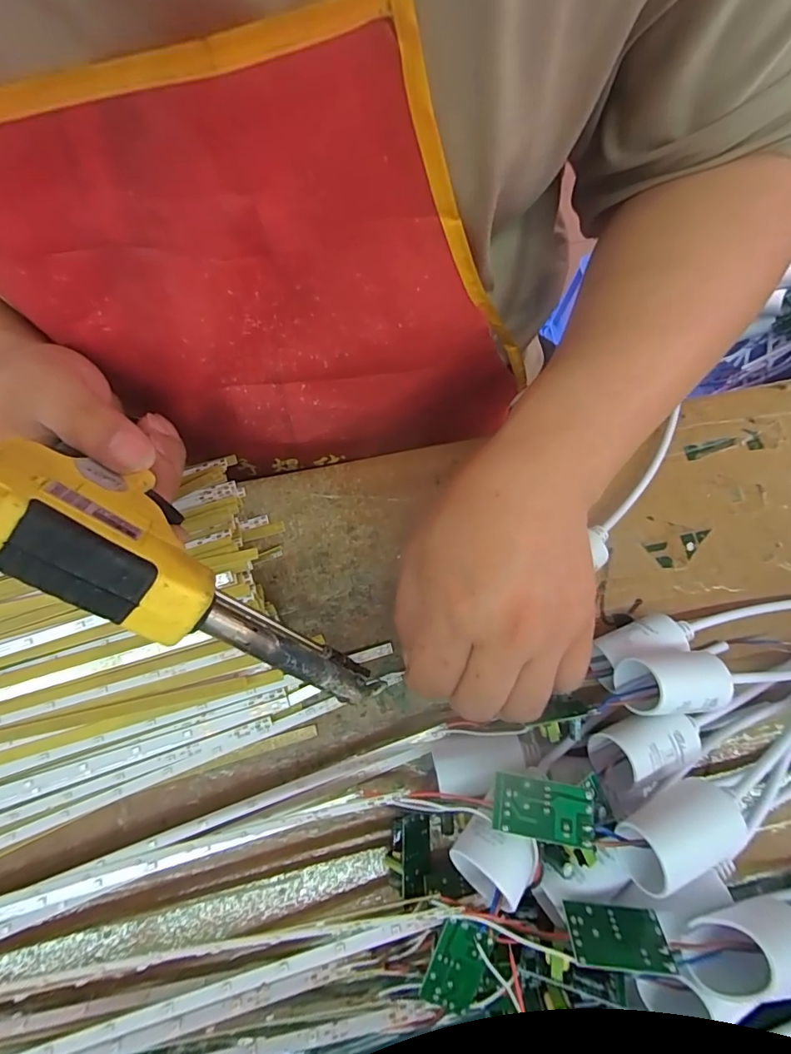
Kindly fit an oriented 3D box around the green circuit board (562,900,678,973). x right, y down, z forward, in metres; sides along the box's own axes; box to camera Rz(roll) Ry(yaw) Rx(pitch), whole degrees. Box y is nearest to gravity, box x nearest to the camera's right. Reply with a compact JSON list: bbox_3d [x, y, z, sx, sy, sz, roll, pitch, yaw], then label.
[{"bbox_3d":[0.081,0.150,0.173,0.034,0.020,0.004,4,114,1],"label":"green circuit board"}]

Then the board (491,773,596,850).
[{"bbox_3d":[0.059,0.111,0.188,0.038,0.009,0.022,8,74,3],"label":"board"}]

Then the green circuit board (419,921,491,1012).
[{"bbox_3d":[0.025,0.179,0.192,0.019,0.006,0.036,21,90,13],"label":"green circuit board"}]

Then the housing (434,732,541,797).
[{"bbox_3d":[0.043,0.116,0.237,0.049,0.029,0.024,-1,74,-2],"label":"housing"}]

